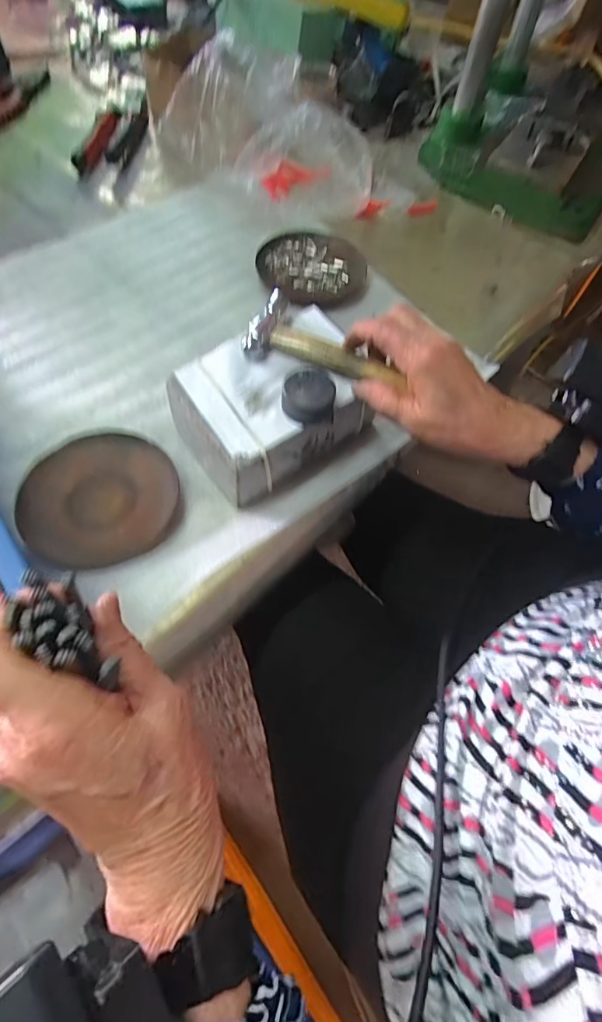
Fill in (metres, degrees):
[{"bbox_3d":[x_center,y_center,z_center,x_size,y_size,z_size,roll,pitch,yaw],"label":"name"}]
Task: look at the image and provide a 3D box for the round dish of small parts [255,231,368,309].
[{"bbox_3d":[0.011,-0.266,0.504,0.113,0.027,0.105,-4,62,-6],"label":"round dish of small parts"}]

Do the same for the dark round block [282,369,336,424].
[{"bbox_3d":[0.006,-0.081,0.333,0.036,0.023,0.034,1,62,-3],"label":"dark round block"}]

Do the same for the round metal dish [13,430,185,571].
[{"bbox_3d":[-0.152,-0.010,0.353,0.112,0.010,0.108,1,62,-3],"label":"round metal dish"}]

